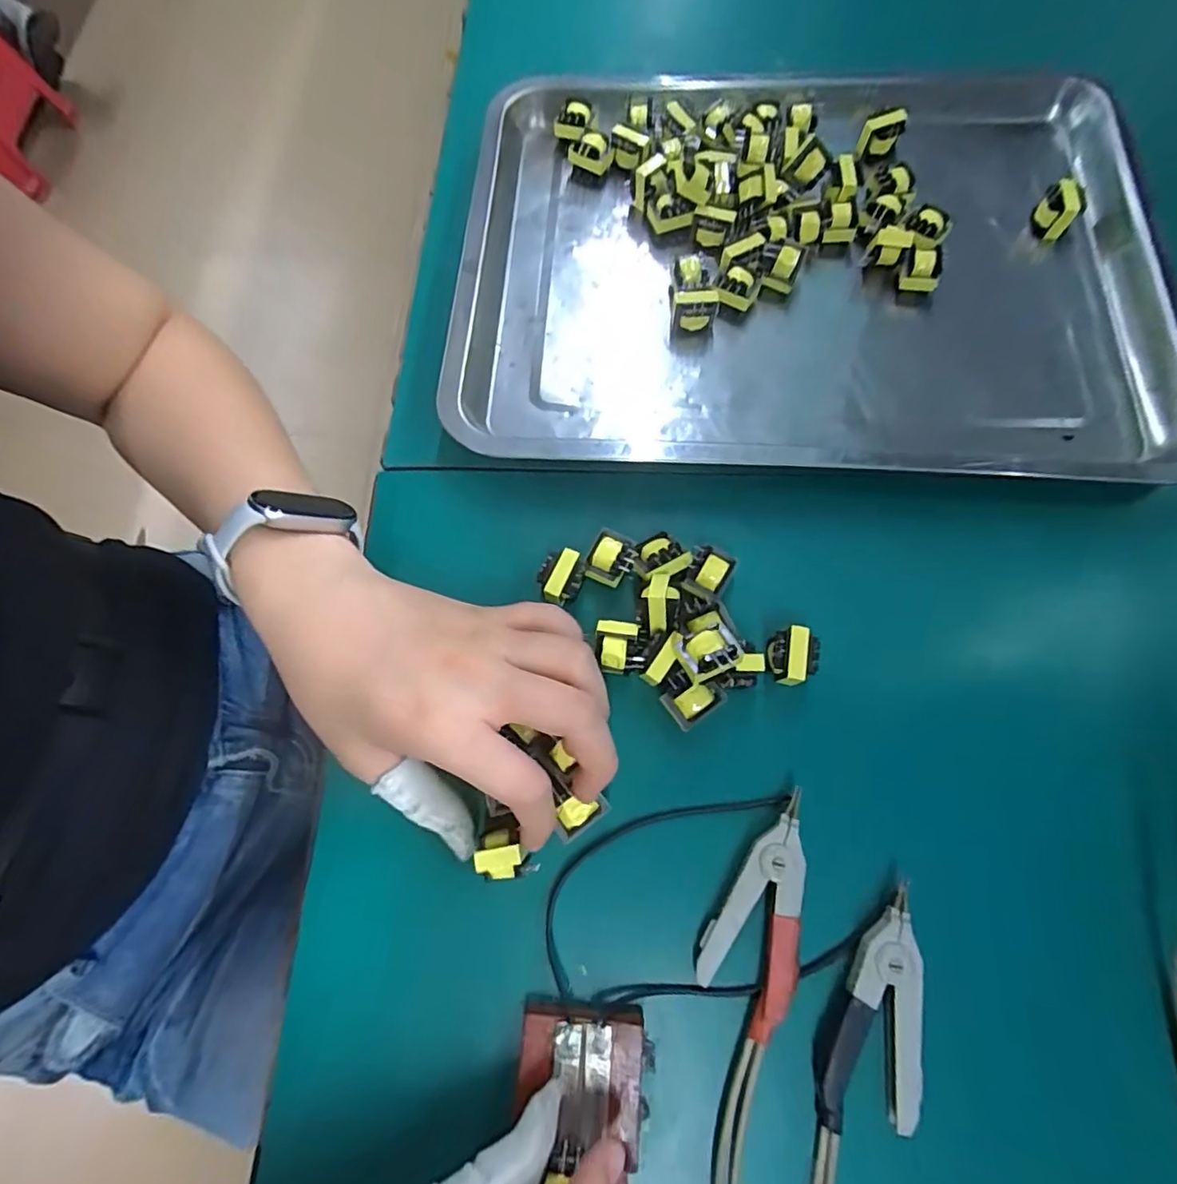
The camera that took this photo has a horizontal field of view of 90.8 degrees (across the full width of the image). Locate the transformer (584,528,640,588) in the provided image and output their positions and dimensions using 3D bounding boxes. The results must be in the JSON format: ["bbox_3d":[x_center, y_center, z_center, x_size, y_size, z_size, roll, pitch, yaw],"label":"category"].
[{"bbox_3d":[0.012,-0.016,0.290,0.021,0.016,0.024,22,74,10],"label":"transformer"}]

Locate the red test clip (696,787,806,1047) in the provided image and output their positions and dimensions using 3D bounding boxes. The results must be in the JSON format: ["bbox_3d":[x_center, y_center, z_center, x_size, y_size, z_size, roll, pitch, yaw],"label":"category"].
[{"bbox_3d":[0.078,0.134,0.247,0.036,0.017,0.088,31,76,12],"label":"red test clip"}]

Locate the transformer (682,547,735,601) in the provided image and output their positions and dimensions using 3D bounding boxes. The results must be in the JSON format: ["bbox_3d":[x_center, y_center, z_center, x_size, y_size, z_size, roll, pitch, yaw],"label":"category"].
[{"bbox_3d":[0.058,-0.008,0.283,0.020,0.014,0.022,20,74,9],"label":"transformer"}]

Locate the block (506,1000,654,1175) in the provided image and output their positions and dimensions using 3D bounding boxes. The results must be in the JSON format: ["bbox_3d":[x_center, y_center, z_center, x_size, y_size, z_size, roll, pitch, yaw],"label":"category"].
[{"bbox_3d":[-0.002,0.192,0.231,0.052,0.015,0.044,5,71,3],"label":"block"}]

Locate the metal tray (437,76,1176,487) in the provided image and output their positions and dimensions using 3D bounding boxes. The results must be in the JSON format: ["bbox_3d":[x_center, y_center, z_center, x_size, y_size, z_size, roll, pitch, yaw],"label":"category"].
[{"bbox_3d":[0.125,-0.192,0.347,0.407,0.038,0.297,6,73,4],"label":"metal tray"}]

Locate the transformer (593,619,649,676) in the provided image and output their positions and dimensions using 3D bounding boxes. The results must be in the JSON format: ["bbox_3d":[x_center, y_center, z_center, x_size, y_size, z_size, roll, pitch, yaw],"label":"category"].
[{"bbox_3d":[0.015,0.028,0.274,0.024,0.018,0.023,8,73,5],"label":"transformer"}]

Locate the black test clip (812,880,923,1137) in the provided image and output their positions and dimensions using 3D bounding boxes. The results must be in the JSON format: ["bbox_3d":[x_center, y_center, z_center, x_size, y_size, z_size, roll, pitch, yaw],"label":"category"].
[{"bbox_3d":[0.111,0.164,0.231,0.039,0.010,0.083,6,72,5],"label":"black test clip"}]

